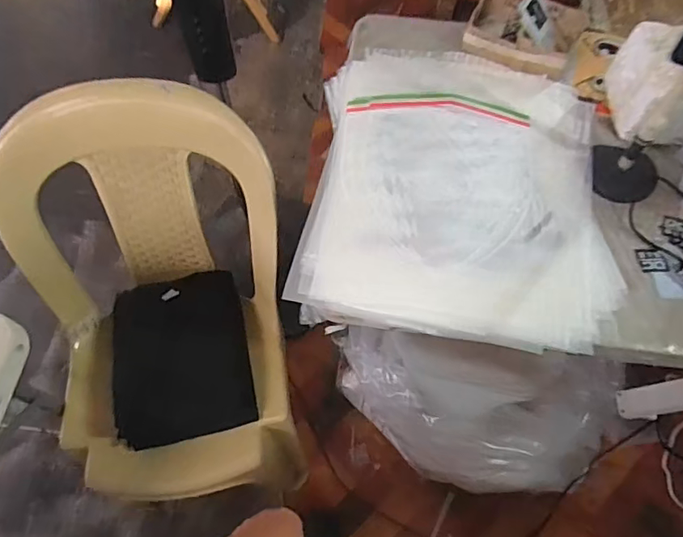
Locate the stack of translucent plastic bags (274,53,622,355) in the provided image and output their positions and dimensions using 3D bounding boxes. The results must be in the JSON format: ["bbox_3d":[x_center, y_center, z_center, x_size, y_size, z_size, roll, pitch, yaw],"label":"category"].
[{"bbox_3d":[0.175,-0.138,0.757,0.418,0.023,0.506,8,62,1],"label":"stack of translucent plastic bags"}]

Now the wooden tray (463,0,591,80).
[{"bbox_3d":[0.311,-0.403,0.874,0.180,0.064,0.132,21,63,8],"label":"wooden tray"}]

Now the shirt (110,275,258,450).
[{"bbox_3d":[-0.289,0.153,0.911,0.241,0.041,0.297,-12,64,-9],"label":"shirt"}]

